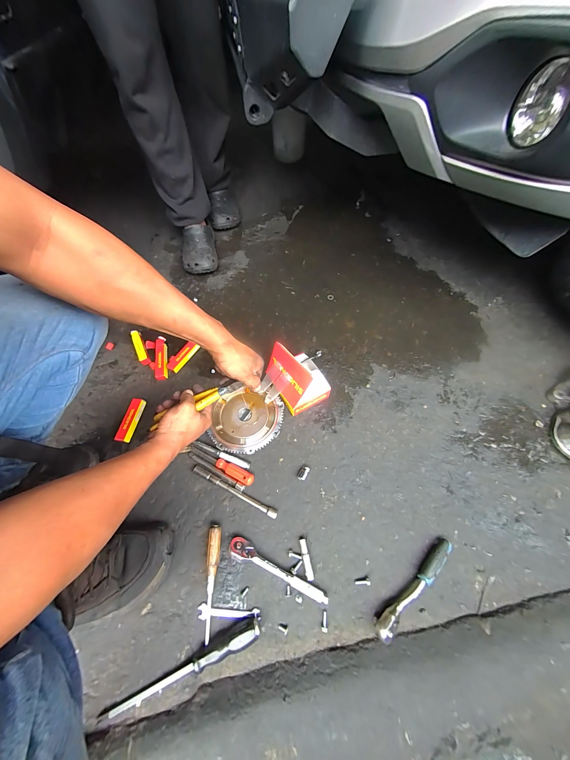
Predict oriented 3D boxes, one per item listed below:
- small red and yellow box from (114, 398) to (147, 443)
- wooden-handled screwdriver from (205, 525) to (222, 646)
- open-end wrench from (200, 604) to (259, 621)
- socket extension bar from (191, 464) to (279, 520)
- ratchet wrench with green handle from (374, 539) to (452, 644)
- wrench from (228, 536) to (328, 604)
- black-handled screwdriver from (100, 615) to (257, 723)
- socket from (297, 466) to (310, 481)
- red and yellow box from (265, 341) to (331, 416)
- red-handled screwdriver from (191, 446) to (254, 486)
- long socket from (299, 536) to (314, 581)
[{"bbox_3d":[-0.379,0.098,0.610,0.028,0.023,0.106,8,62,5],"label":"small red and yellow box"},{"bbox_3d":[-0.135,0.368,0.459,0.022,0.027,0.169,-1,62,0],"label":"wooden-handled screwdriver"},{"bbox_3d":[-0.101,0.414,0.441,0.107,0.012,0.020,0,62,0],"label":"open-end wrench"},{"bbox_3d":[-0.111,0.239,0.535,0.207,0.014,0.015,24,64,13],"label":"socket extension bar"},{"bbox_3d":[0.235,0.371,0.445,0.200,0.028,0.027,-36,67,-17],"label":"ratchet wrench with green handle"},{"bbox_3d":[-0.017,0.356,0.457,0.196,0.028,0.032,26,65,14],"label":"wrench"},{"bbox_3d":[-0.159,0.468,0.394,0.255,0.031,0.027,-25,64,-12],"label":"black-handled screwdriver"},{"bbox_3d":[0.040,0.205,0.547,0.020,0.021,0.031,26,65,14],"label":"socket"},{"bbox_3d":[0.032,-0.009,0.599,0.116,0.131,0.131,-28,64,-13],"label":"red and yellow box"},{"bbox_3d":[-0.143,0.188,0.552,0.164,0.023,0.026,23,64,12],"label":"red-handled screwdriver"},{"bbox_3d":[0.041,0.340,0.474,0.014,0.016,0.068,-10,62,-5],"label":"long socket"}]

